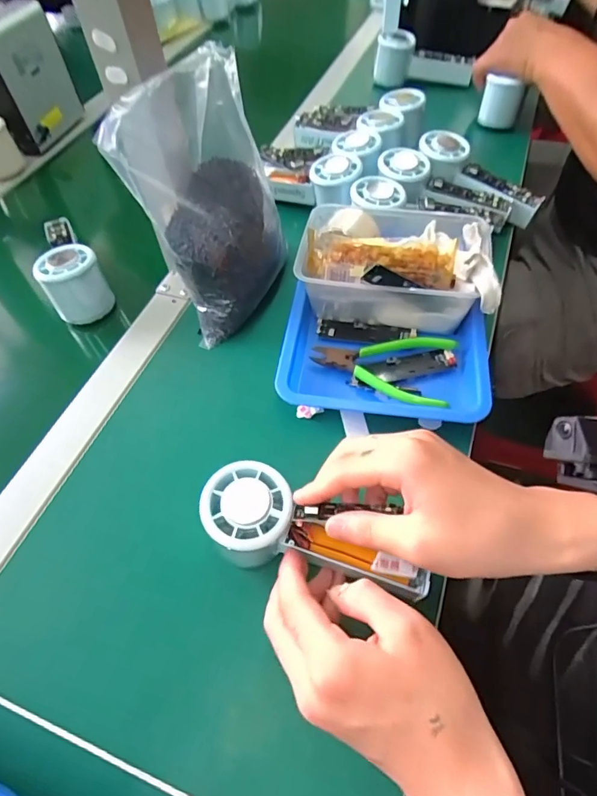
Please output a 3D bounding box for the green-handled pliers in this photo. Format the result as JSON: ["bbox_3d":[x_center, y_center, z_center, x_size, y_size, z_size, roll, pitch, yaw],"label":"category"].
[{"bbox_3d":[0.071,-0.030,0.408,0.119,0.012,0.076,11,57,13],"label":"green-handled pliers"}]

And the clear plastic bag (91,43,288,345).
[{"bbox_3d":[-0.081,-0.176,0.413,0.124,0.178,0.158,-8,55,-1],"label":"clear plastic bag"}]

